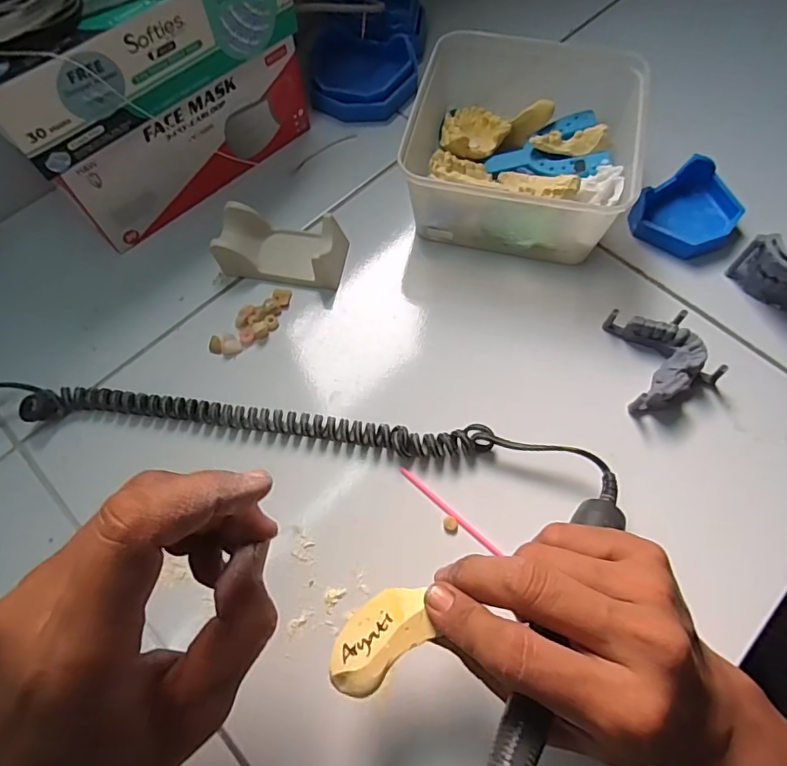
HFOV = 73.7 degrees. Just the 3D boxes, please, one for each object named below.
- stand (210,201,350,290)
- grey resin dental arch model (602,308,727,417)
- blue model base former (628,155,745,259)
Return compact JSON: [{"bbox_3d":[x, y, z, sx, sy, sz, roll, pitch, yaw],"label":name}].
[{"bbox_3d":[-0.084,-0.107,0.400,0.091,0.033,0.054,8,65,5],"label":"stand"},{"bbox_3d":[0.183,-0.017,0.352,0.060,0.025,0.067,-4,65,0],"label":"grey resin dental arch model"},{"bbox_3d":[0.228,-0.132,0.406,0.066,0.029,0.083,41,72,18],"label":"blue model base former"}]

